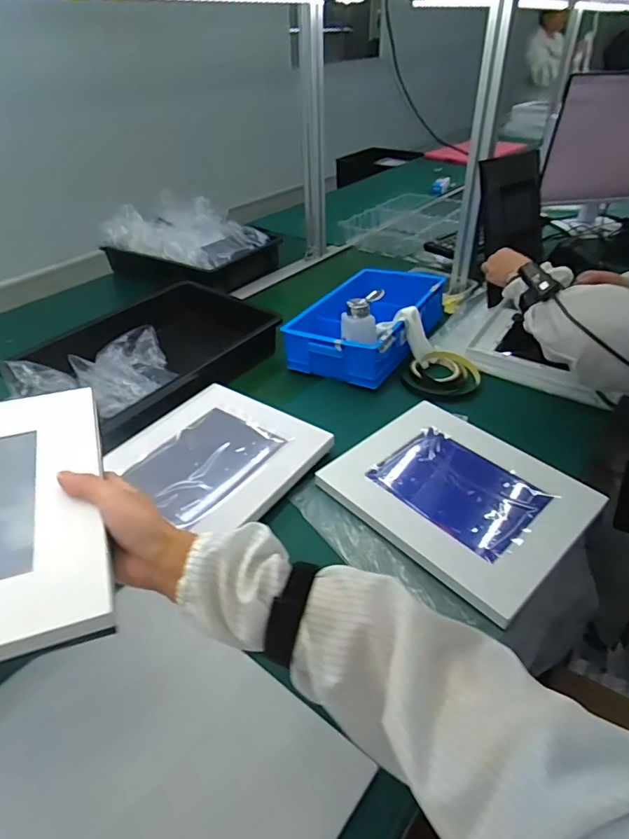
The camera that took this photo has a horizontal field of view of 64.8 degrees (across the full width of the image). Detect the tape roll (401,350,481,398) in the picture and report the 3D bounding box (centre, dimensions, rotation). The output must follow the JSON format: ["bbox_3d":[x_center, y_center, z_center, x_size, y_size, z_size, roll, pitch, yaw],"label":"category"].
[{"bbox_3d":[0.229,-0.081,0.896,0.129,0.037,0.129,-1,38,1],"label":"tape roll"}]

